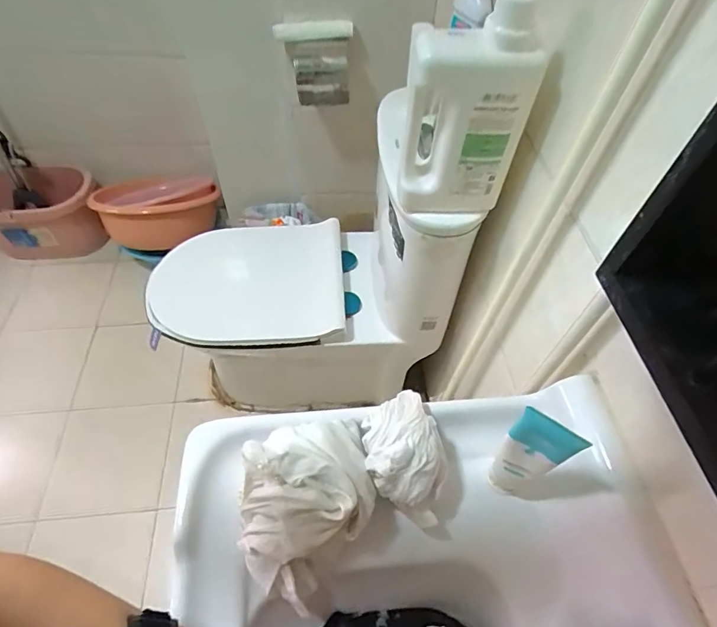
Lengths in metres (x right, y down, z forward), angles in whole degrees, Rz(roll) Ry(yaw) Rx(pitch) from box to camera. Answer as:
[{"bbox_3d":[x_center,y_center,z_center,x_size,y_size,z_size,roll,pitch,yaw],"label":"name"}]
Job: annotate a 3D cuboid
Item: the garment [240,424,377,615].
[{"bbox_3d":[-0.055,0.182,0.450,0.130,0.080,0.165,39,62,22],"label":"garment"}]

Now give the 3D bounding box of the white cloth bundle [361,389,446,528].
[{"bbox_3d":[0.054,0.155,0.474,0.085,0.053,0.125,-20,59,-16],"label":"white cloth bundle"}]

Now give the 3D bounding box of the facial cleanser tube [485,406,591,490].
[{"bbox_3d":[0.171,0.149,0.452,0.056,0.155,0.024,32,59,18],"label":"facial cleanser tube"}]

